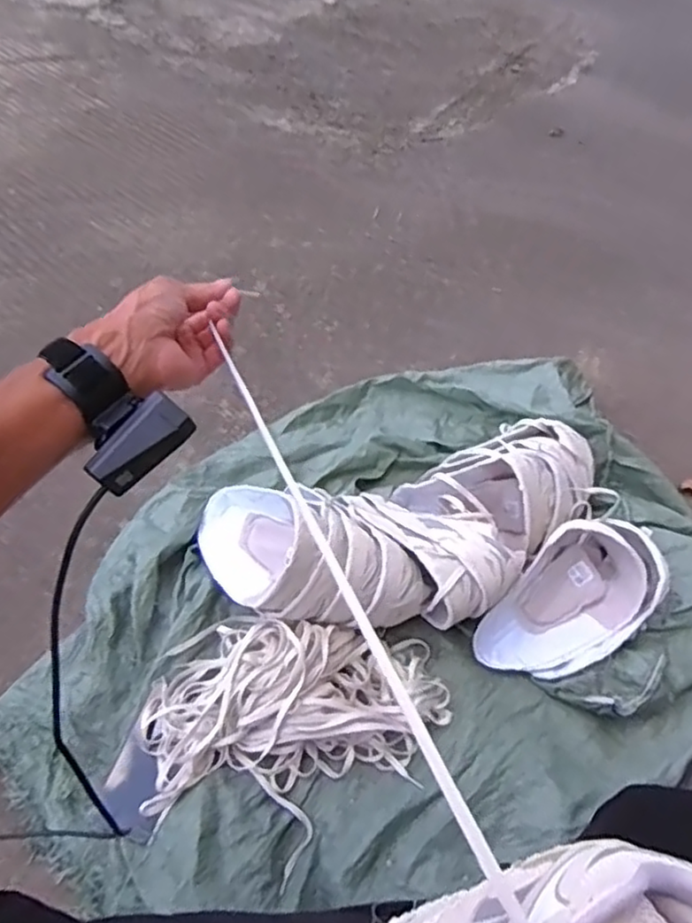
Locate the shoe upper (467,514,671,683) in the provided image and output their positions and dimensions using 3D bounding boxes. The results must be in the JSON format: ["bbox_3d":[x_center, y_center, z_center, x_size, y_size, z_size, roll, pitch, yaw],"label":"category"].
[{"bbox_3d":[0.287,0.179,0.856,0.247,0.104,0.138,-35,62,-22],"label":"shoe upper"}]

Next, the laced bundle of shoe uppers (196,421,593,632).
[{"bbox_3d":[0.079,0.090,0.868,0.518,0.123,0.238,-9,54,-6],"label":"laced bundle of shoe uppers"}]

